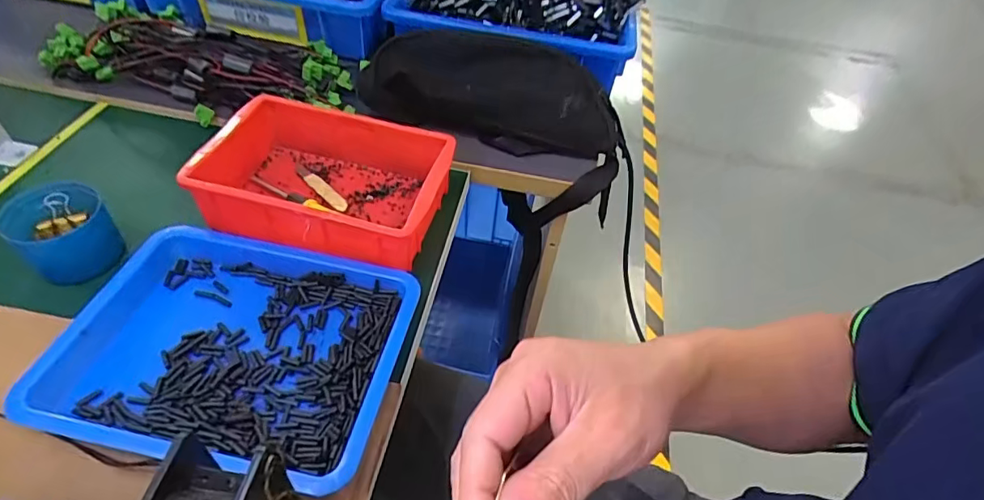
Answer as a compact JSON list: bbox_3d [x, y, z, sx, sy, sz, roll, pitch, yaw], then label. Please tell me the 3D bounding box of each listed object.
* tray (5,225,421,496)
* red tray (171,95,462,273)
[{"bbox_3d":[-0.181,0.064,0.380,0.234,0.034,0.173,11,47,3],"label":"tray"},{"bbox_3d":[-0.147,-0.058,0.484,0.205,0.069,0.145,11,45,4],"label":"red tray"}]

